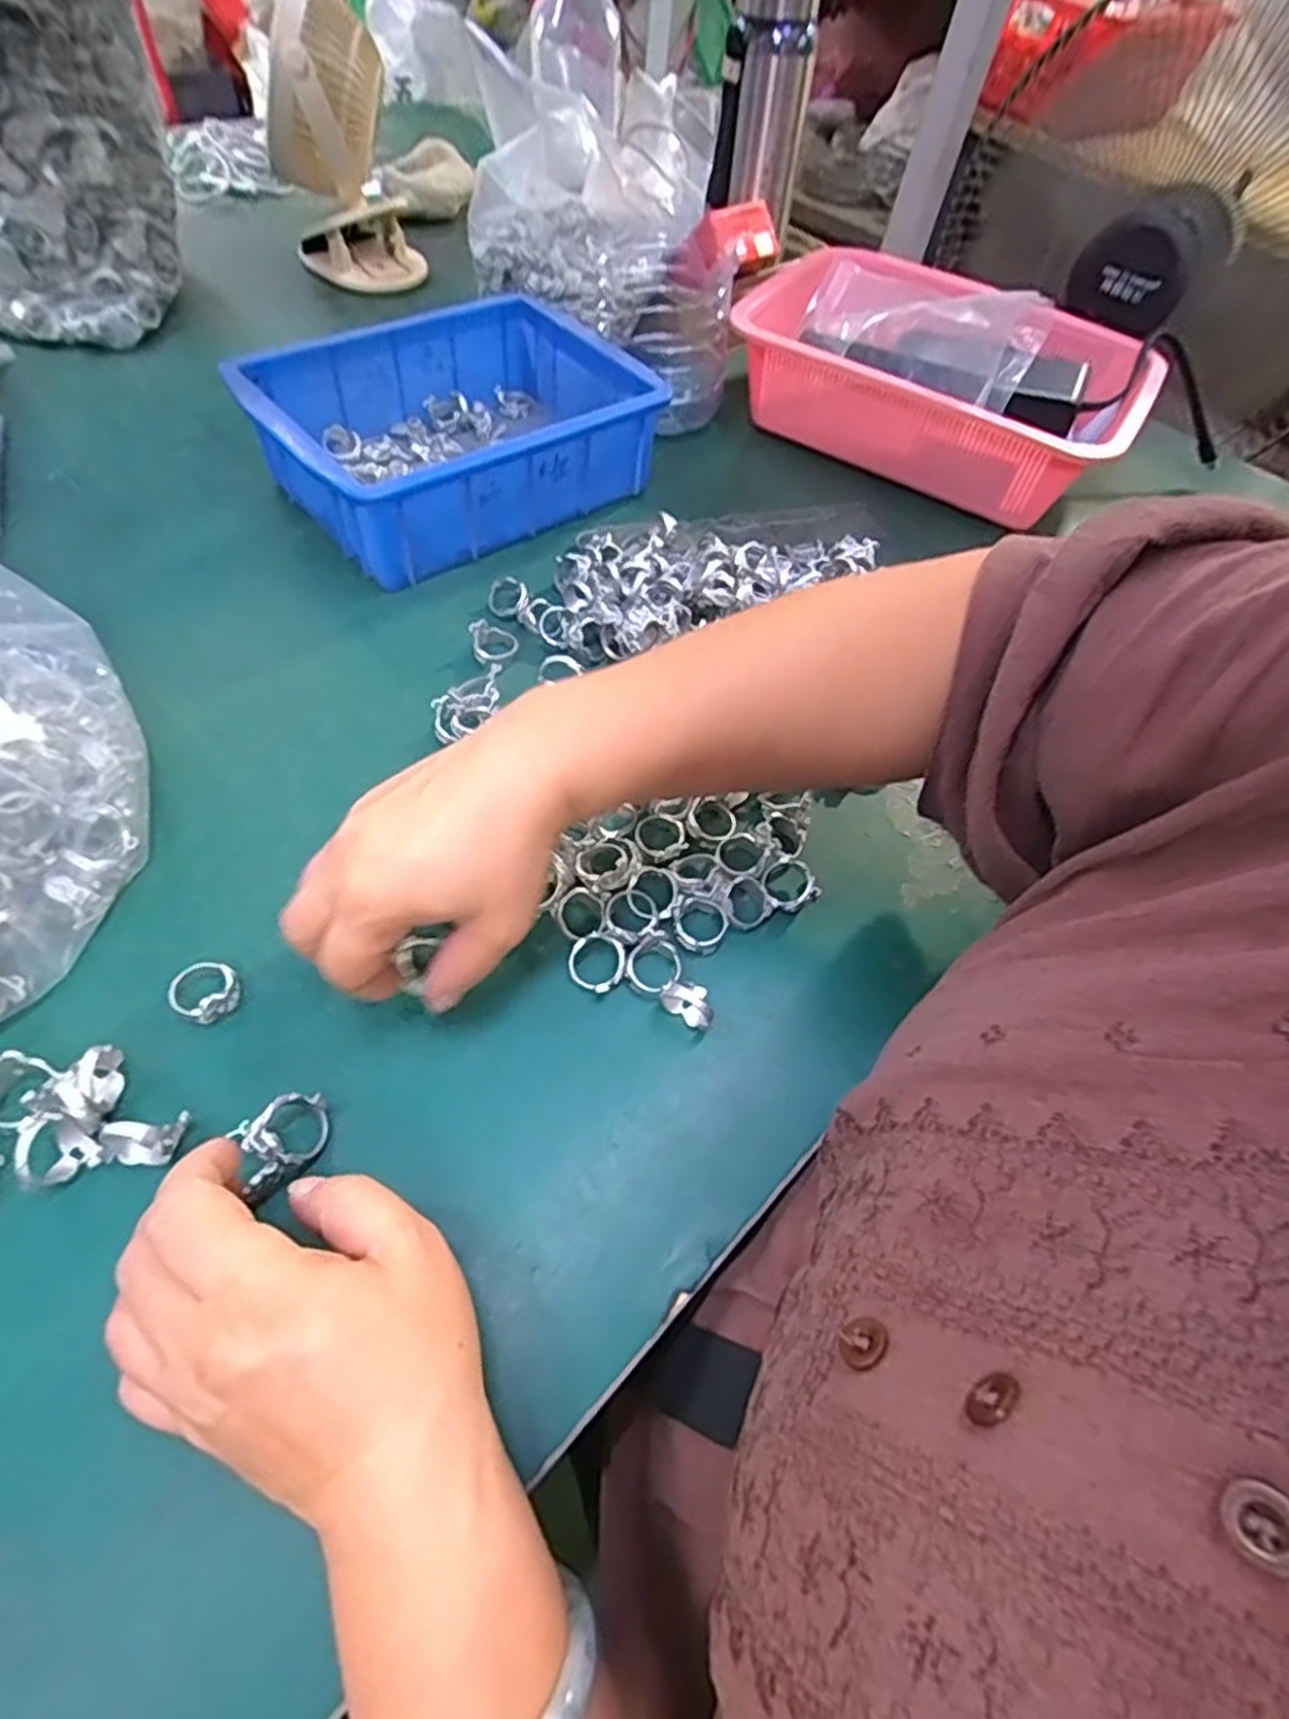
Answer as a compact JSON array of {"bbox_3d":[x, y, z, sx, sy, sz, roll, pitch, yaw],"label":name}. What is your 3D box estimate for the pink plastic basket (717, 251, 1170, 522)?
[{"bbox_3d":[0.240,-0.388,0.619,0.294,0.103,0.220,31,57,13],"label":"pink plastic basket"}]

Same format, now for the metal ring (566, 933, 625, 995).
[{"bbox_3d":[-0.021,0.045,0.338,0.025,0.007,0.025,-1,77,2],"label":"metal ring"}]

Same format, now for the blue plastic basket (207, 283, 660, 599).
[{"bbox_3d":[-0.128,-0.298,0.520,0.243,0.064,0.176,-30,64,-25],"label":"blue plastic basket"}]

